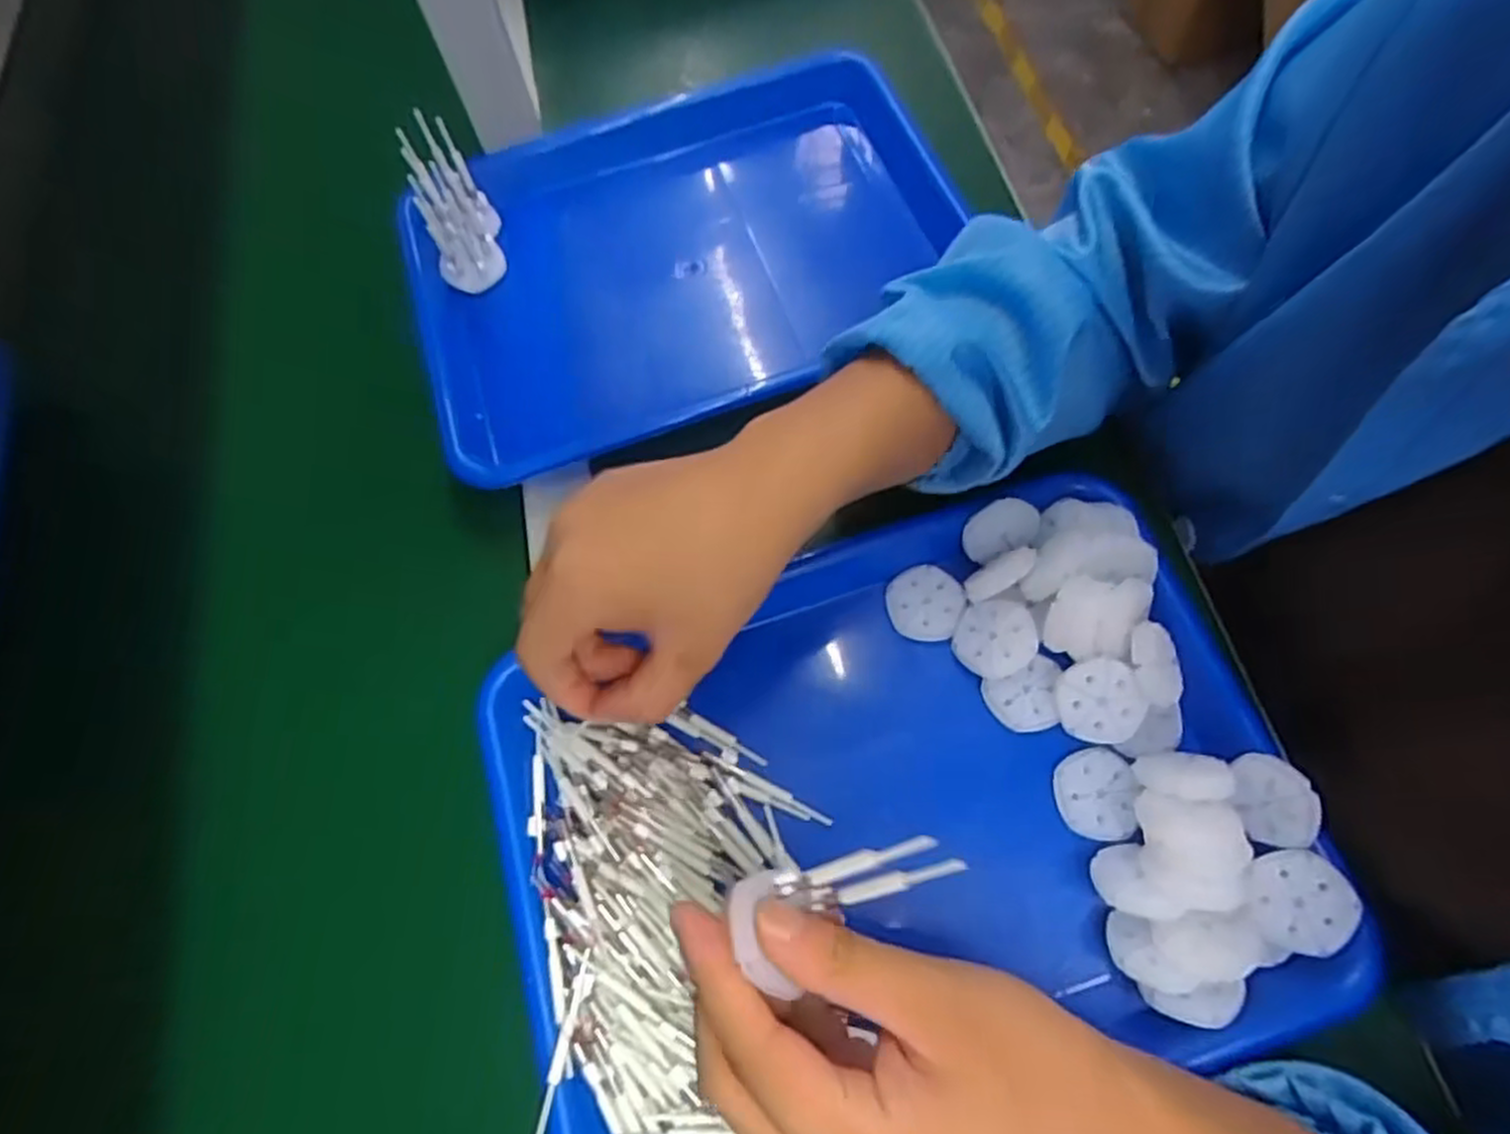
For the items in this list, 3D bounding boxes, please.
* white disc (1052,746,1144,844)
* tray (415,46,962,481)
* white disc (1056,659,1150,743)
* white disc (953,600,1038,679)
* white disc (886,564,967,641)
[{"bbox_3d":[0.152,0.099,0.338,0.034,0.011,0.039,3,67,6],"label":"white disc"},{"bbox_3d":[-0.044,-0.196,0.493,0.337,0.053,0.259,-19,67,-4],"label":"tray"},{"bbox_3d":[0.156,0.061,0.344,0.036,0.006,0.037,0,89,19],"label":"white disc"},{"bbox_3d":[0.115,0.034,0.365,0.035,0.004,0.038,25,90,26],"label":"white disc"},{"bbox_3d":[0.085,0.017,0.384,0.037,0.008,0.037,-2,66,4],"label":"white disc"}]

